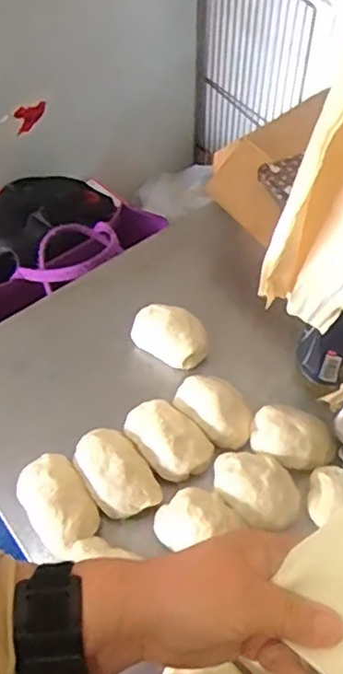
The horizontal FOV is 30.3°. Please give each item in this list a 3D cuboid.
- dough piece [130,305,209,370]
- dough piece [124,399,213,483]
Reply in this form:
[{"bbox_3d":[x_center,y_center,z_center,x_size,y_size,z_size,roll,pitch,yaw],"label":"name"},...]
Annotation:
[{"bbox_3d":[-0.002,-0.003,0.655,0.079,0.040,0.049,26,60,17],"label":"dough piece"},{"bbox_3d":[-0.003,0.095,0.590,0.054,0.042,0.079,-35,62,-21],"label":"dough piece"}]

